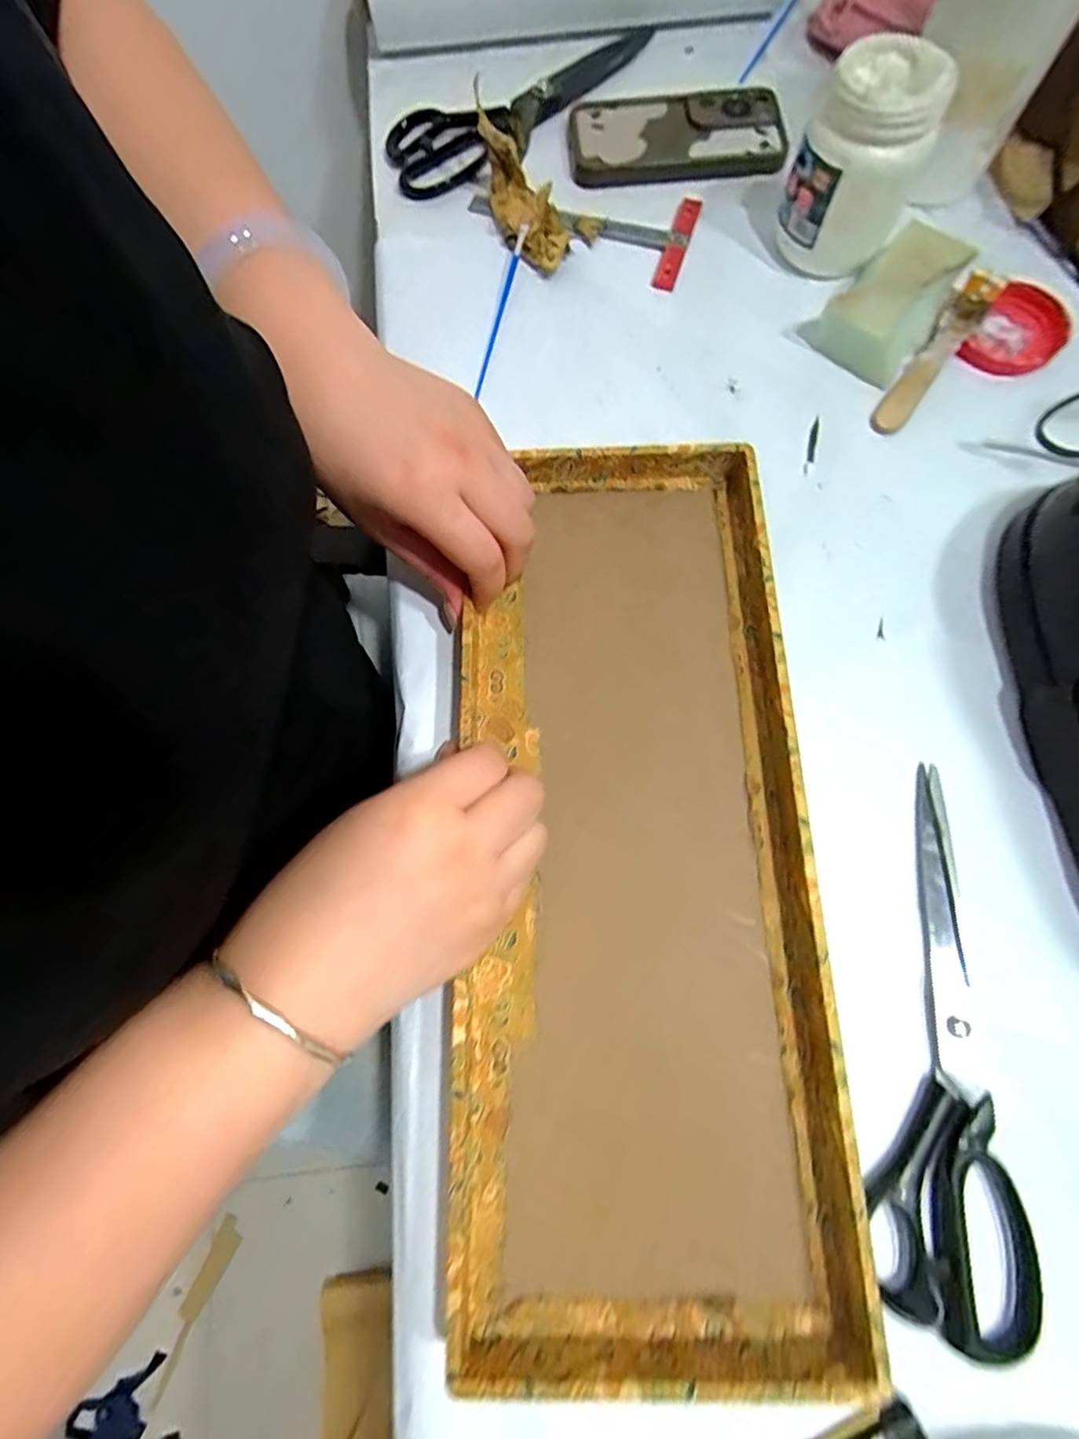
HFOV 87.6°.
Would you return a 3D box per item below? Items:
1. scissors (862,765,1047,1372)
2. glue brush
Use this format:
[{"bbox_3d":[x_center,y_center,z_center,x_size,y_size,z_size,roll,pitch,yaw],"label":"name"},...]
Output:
[{"bbox_3d":[0.196,0.146,0.266,0.065,0.015,0.241,12,75,5],"label":"scissors"},{"bbox_3d":[0.260,-0.243,0.371,0.026,0.019,0.135,36,78,11],"label":"glue brush"}]

